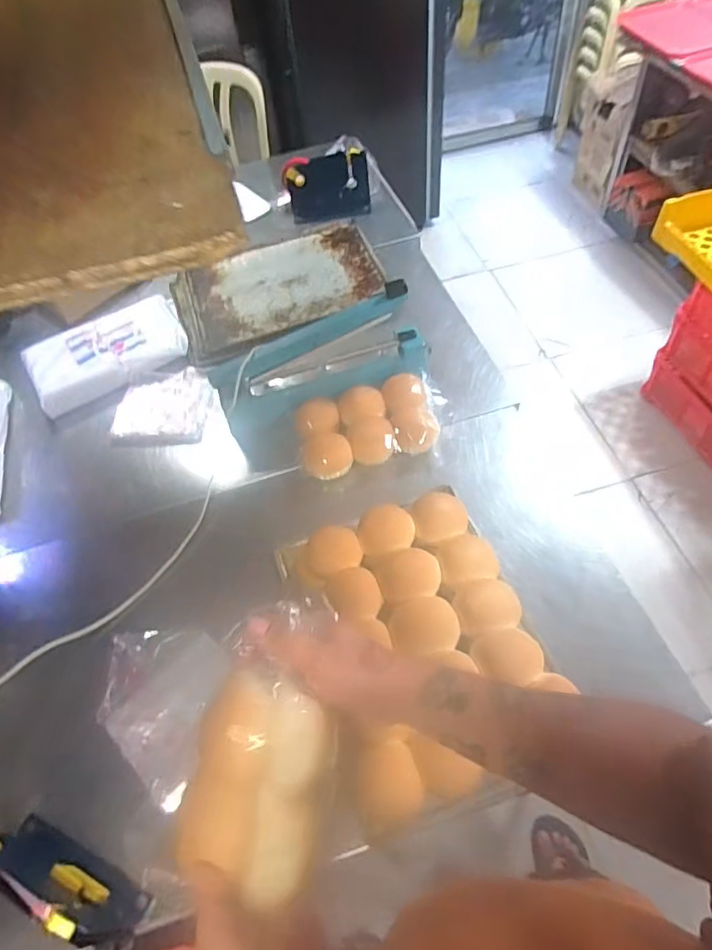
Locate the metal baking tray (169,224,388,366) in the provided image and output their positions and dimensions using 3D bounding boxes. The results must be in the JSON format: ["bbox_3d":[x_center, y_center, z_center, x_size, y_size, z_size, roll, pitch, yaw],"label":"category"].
[{"bbox_3d":[-0.190,-0.454,1.302,0.474,0.027,0.308,-23,55,-9],"label":"metal baking tray"}]

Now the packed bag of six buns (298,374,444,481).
[{"bbox_3d":[0.027,-0.105,1.041,0.282,0.053,0.181,-17,55,-6],"label":"packed bag of six buns"}]

